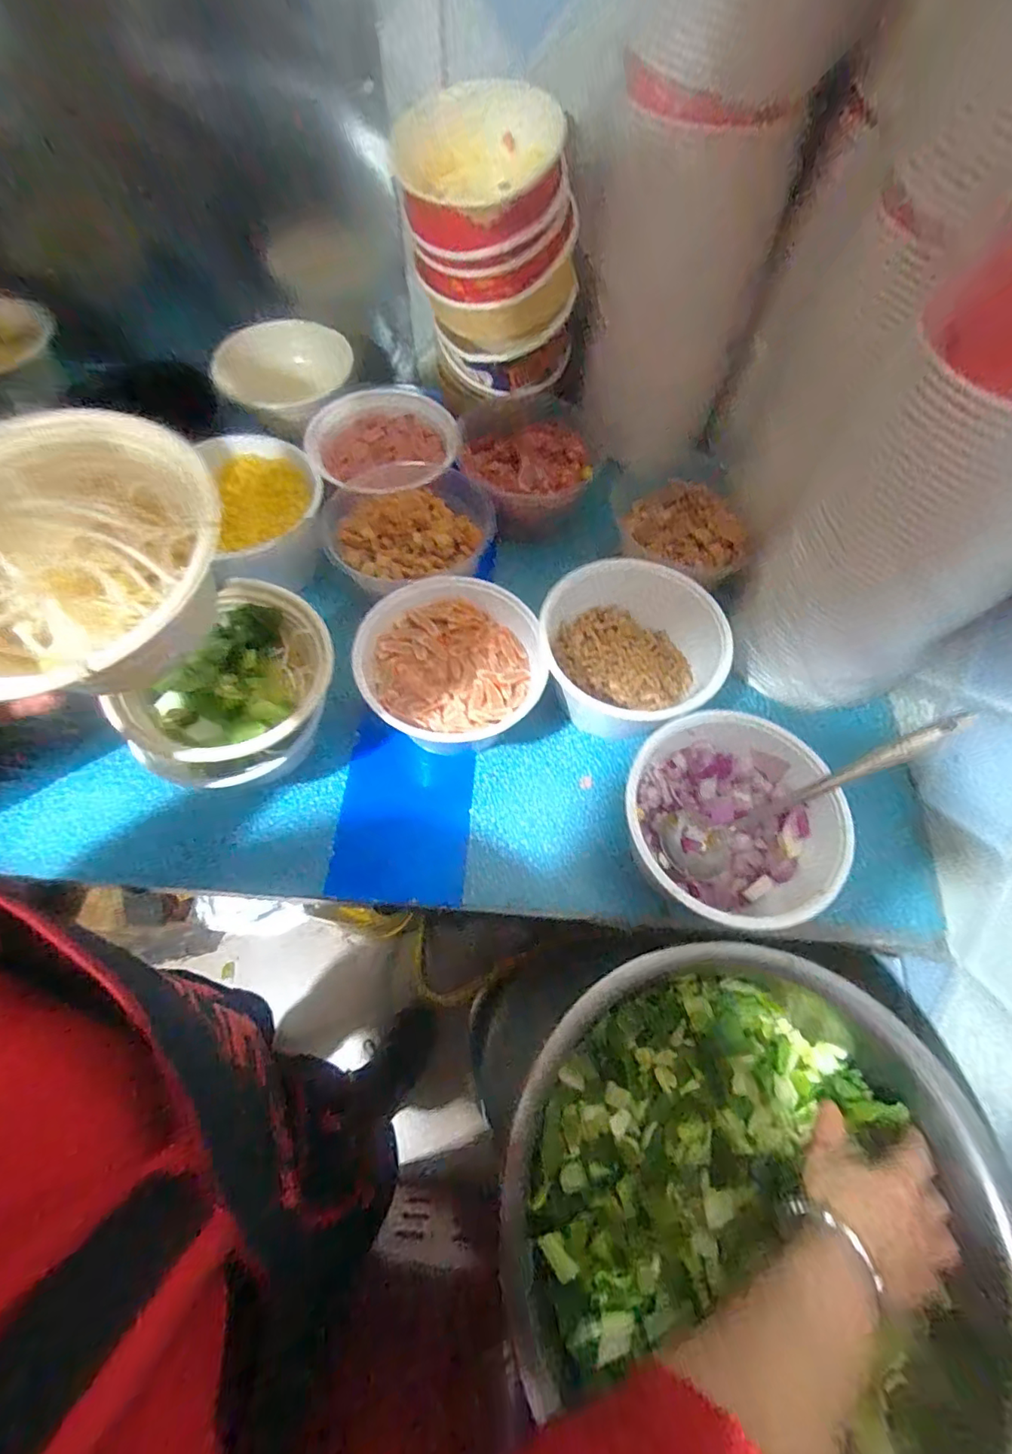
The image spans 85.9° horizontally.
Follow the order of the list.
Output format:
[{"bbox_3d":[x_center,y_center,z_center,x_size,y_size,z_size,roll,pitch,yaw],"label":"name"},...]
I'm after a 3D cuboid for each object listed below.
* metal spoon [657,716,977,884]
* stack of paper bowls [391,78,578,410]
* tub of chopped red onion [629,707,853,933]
[{"bbox_3d":[0.243,0.055,0.433,0.242,0.041,0.056,-28,65,14],"label":"metal spoon"},{"bbox_3d":[-0.017,-0.494,0.592,0.167,0.217,0.145,-12,65,-8],"label":"stack of paper bowls"},{"bbox_3d":[0.184,0.082,0.459,0.148,0.100,0.164,-13,65,-8],"label":"tub of chopped red onion"}]

